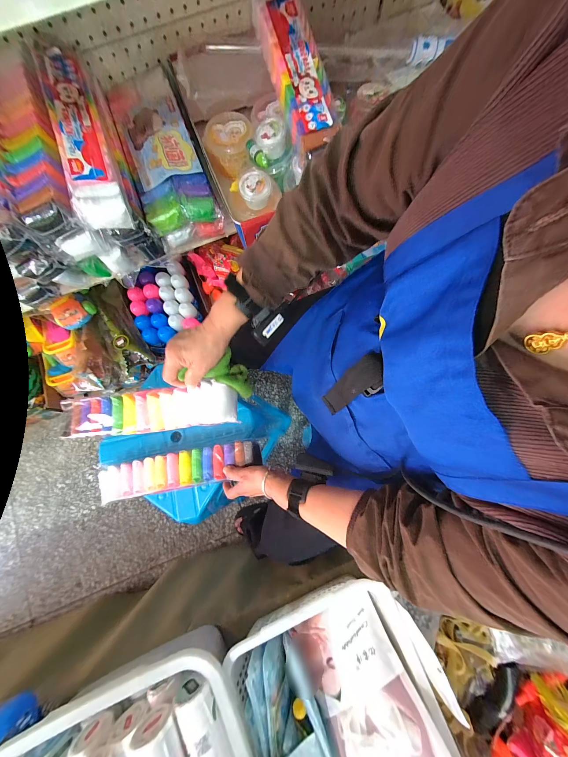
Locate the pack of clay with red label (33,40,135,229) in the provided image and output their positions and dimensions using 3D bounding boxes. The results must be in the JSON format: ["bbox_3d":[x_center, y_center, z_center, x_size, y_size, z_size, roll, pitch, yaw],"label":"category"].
[{"bbox_3d":[-0.317,-0.383,0.401,0.071,0.054,0.313,-19,79,-2],"label":"pack of clay with red label"}]

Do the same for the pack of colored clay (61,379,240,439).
[{"bbox_3d":[-0.232,0.054,0.416,0.319,0.019,0.067,-7,79,12],"label":"pack of colored clay"}]

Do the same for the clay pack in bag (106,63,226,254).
[{"bbox_3d":[-0.237,-0.433,0.515,0.123,0.104,0.335,-21,79,-3],"label":"clay pack in bag"}]

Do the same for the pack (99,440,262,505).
[{"bbox_3d":[-0.210,0.183,0.512,0.326,0.023,0.068,-13,79,2],"label":"pack"}]

